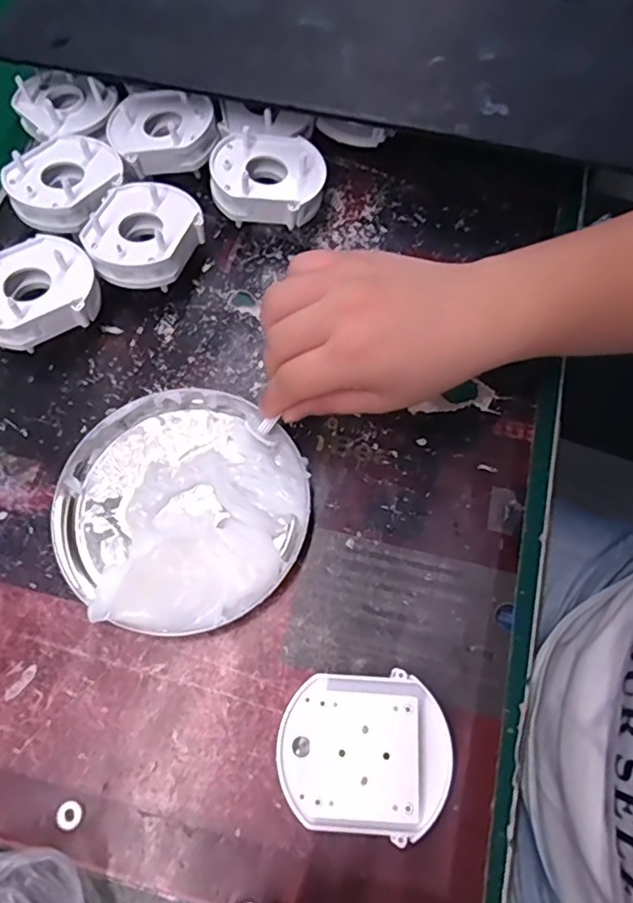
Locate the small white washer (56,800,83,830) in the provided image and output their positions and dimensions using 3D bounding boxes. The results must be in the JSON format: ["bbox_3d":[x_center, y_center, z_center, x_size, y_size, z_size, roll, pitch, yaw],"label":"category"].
[{"bbox_3d":[-0.108,0.158,0.249,0.010,0.004,0.011,0,66,0],"label":"small white washer"}]

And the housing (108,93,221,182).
[{"bbox_3d":[-0.101,-0.211,0.378,0.068,0.023,0.052,4,66,2],"label":"housing"}]

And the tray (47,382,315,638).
[{"bbox_3d":[-0.070,0.024,0.293,0.129,0.030,0.123,0,66,0],"label":"tray"}]

